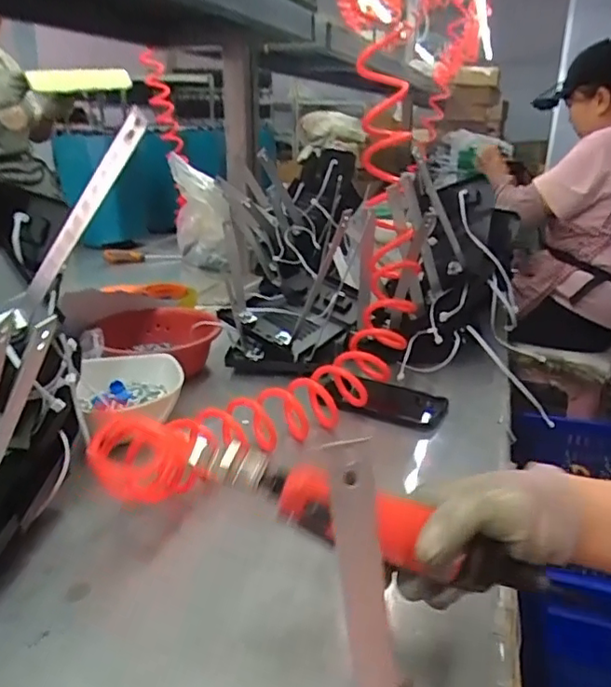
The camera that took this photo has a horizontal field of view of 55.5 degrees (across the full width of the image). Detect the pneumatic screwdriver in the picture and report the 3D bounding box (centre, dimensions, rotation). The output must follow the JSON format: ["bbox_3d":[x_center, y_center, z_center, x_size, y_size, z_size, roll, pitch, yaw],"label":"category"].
[{"bbox_3d":[0.048,0.119,0.384,0.261,0.040,0.038,23,23,-2],"label":"pneumatic screwdriver"}]

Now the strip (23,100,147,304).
[{"bbox_3d":[-0.169,-0.096,0.440,0.016,0.196,0.010,44,29,-2],"label":"strip"}]

